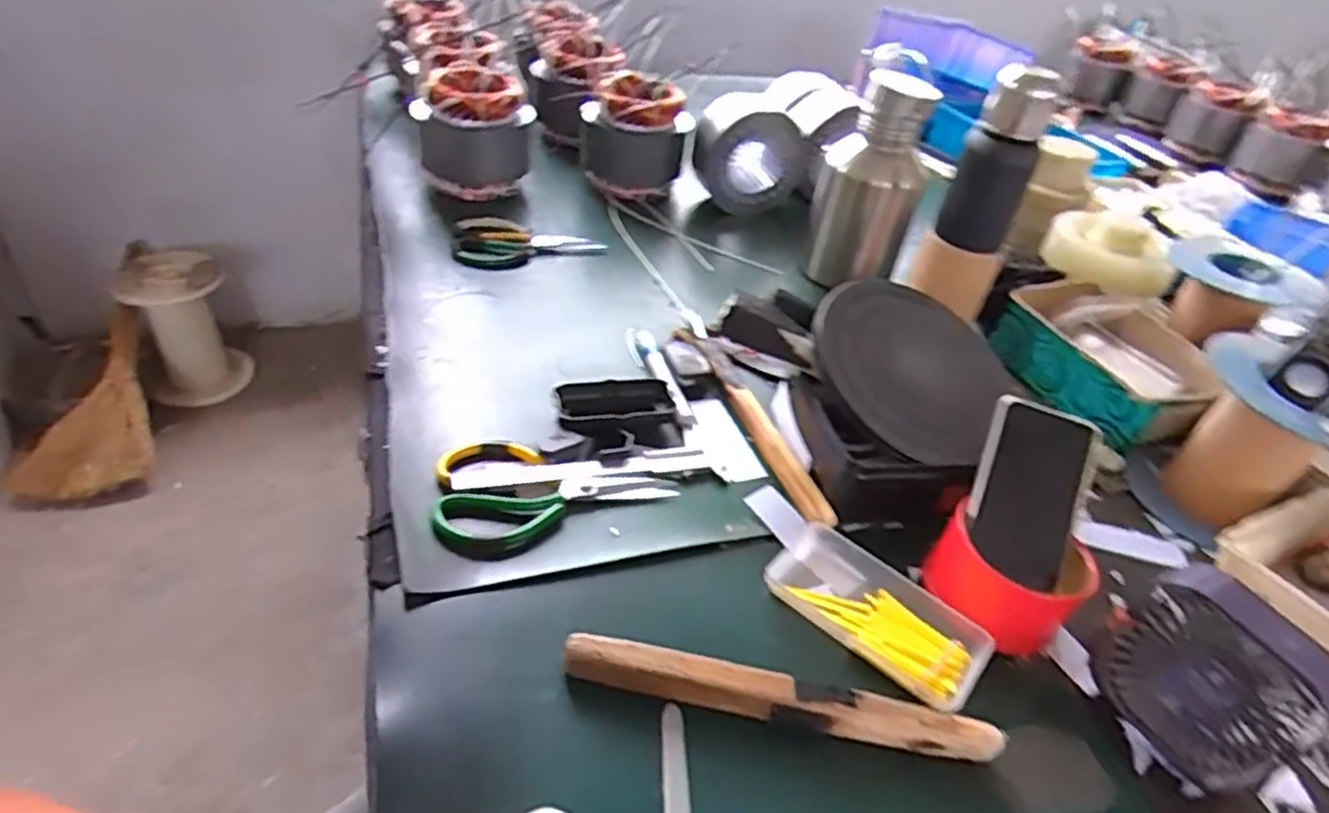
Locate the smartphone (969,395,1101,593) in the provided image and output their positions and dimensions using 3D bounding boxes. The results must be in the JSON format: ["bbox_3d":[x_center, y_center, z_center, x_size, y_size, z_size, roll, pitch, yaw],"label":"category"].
[{"bbox_3d":[0.282,0.065,0.578,0.080,0.008,0.137,19,78,5],"label":"smartphone"}]

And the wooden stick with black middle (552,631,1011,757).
[{"bbox_3d":[0.074,0.187,0.481,0.275,0.031,0.023,11,39,3],"label":"wooden stick with black middle"}]

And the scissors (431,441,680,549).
[{"bbox_3d":[-0.087,0.063,0.602,0.182,0.012,0.112,0,40,-10],"label":"scissors"}]

